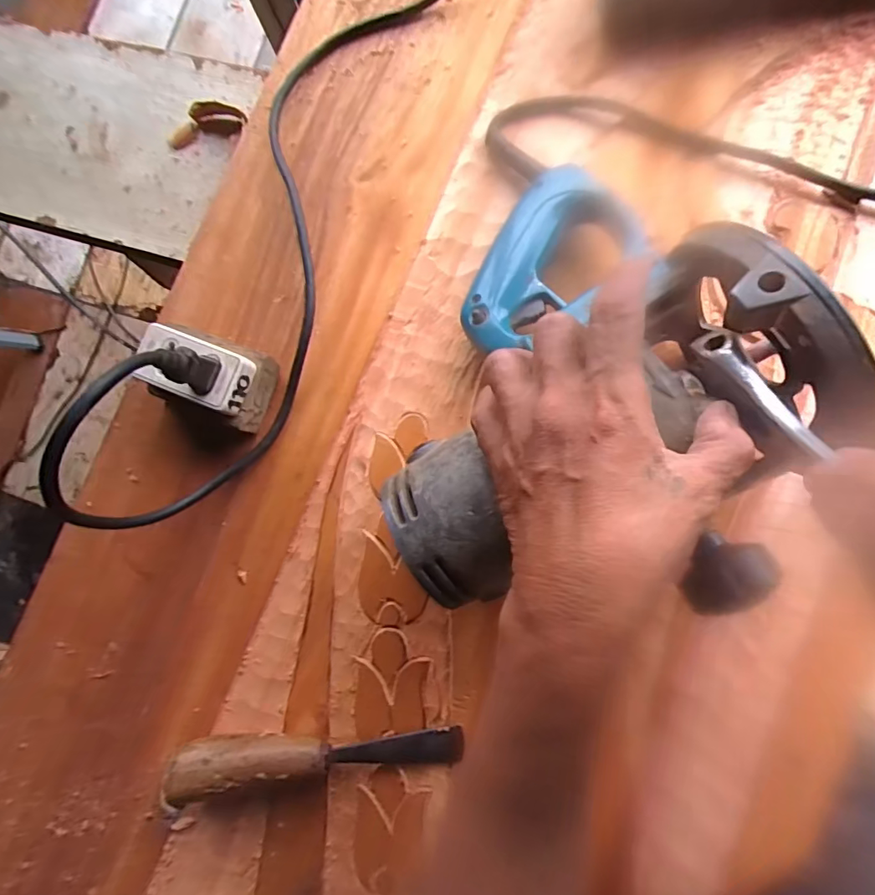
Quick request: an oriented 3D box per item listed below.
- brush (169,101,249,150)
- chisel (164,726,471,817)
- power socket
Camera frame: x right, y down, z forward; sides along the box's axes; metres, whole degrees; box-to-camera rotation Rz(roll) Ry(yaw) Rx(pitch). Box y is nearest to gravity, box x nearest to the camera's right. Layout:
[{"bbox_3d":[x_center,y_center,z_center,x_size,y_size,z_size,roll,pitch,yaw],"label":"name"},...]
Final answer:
[{"bbox_3d":[-0.211,-0.296,0.442,0.072,0.023,0.026,-6,83,4],"label":"brush"},{"bbox_3d":[-0.083,0.224,0.346,0.198,0.028,0.036,1,83,-10],"label":"chisel"},{"bbox_3d":[-0.173,-0.055,0.364,0.077,0.066,0.058,21,85,7],"label":"power socket"}]

